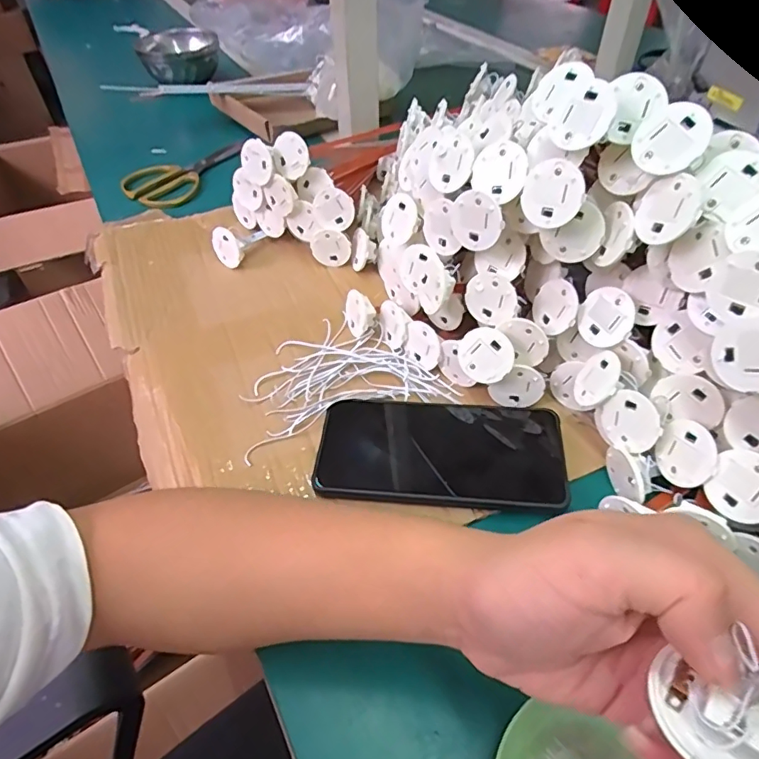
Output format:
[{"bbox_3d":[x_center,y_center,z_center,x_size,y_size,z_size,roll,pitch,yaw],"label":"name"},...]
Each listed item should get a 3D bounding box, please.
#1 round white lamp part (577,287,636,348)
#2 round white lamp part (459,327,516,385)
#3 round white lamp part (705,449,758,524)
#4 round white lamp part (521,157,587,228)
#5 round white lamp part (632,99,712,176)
[{"bbox_3d":[0.149,-0.041,0.343,0.004,0.038,0.036,2,13,-40],"label":"round white lamp part"},{"bbox_3d":[0.074,-0.017,0.363,0.038,0.038,0.004,46,28,14],"label":"round white lamp part"},{"bbox_3d":[0.200,0.059,0.282,0.004,0.038,0.034,1,23,-33],"label":"round white lamp part"},{"bbox_3d":[0.104,-0.112,0.315,0.005,0.038,0.038,-19,69,-46],"label":"round white lamp part"},{"bbox_3d":[0.163,-0.135,0.290,0.036,0.039,0.004,46,23,30],"label":"round white lamp part"}]

